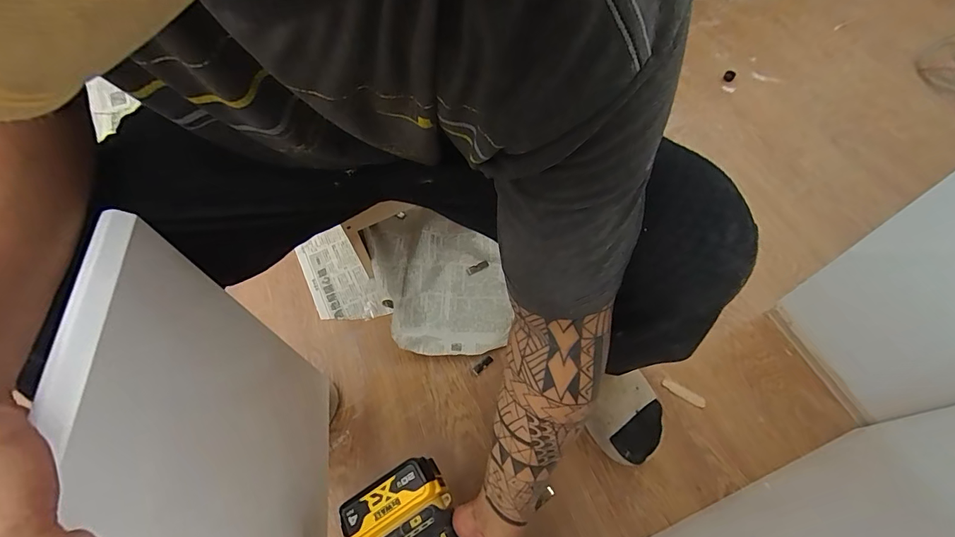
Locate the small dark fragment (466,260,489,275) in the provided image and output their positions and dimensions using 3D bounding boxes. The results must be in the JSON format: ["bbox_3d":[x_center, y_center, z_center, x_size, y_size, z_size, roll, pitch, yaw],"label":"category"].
[{"bbox_3d":[0.000,-0.001,0.871,0.047,0.006,0.016,-26,73,-7],"label":"small dark fragment"}]

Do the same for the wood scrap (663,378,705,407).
[{"bbox_3d":[0.356,0.214,0.733,0.073,0.007,0.017,31,75,11],"label":"wood scrap"}]

